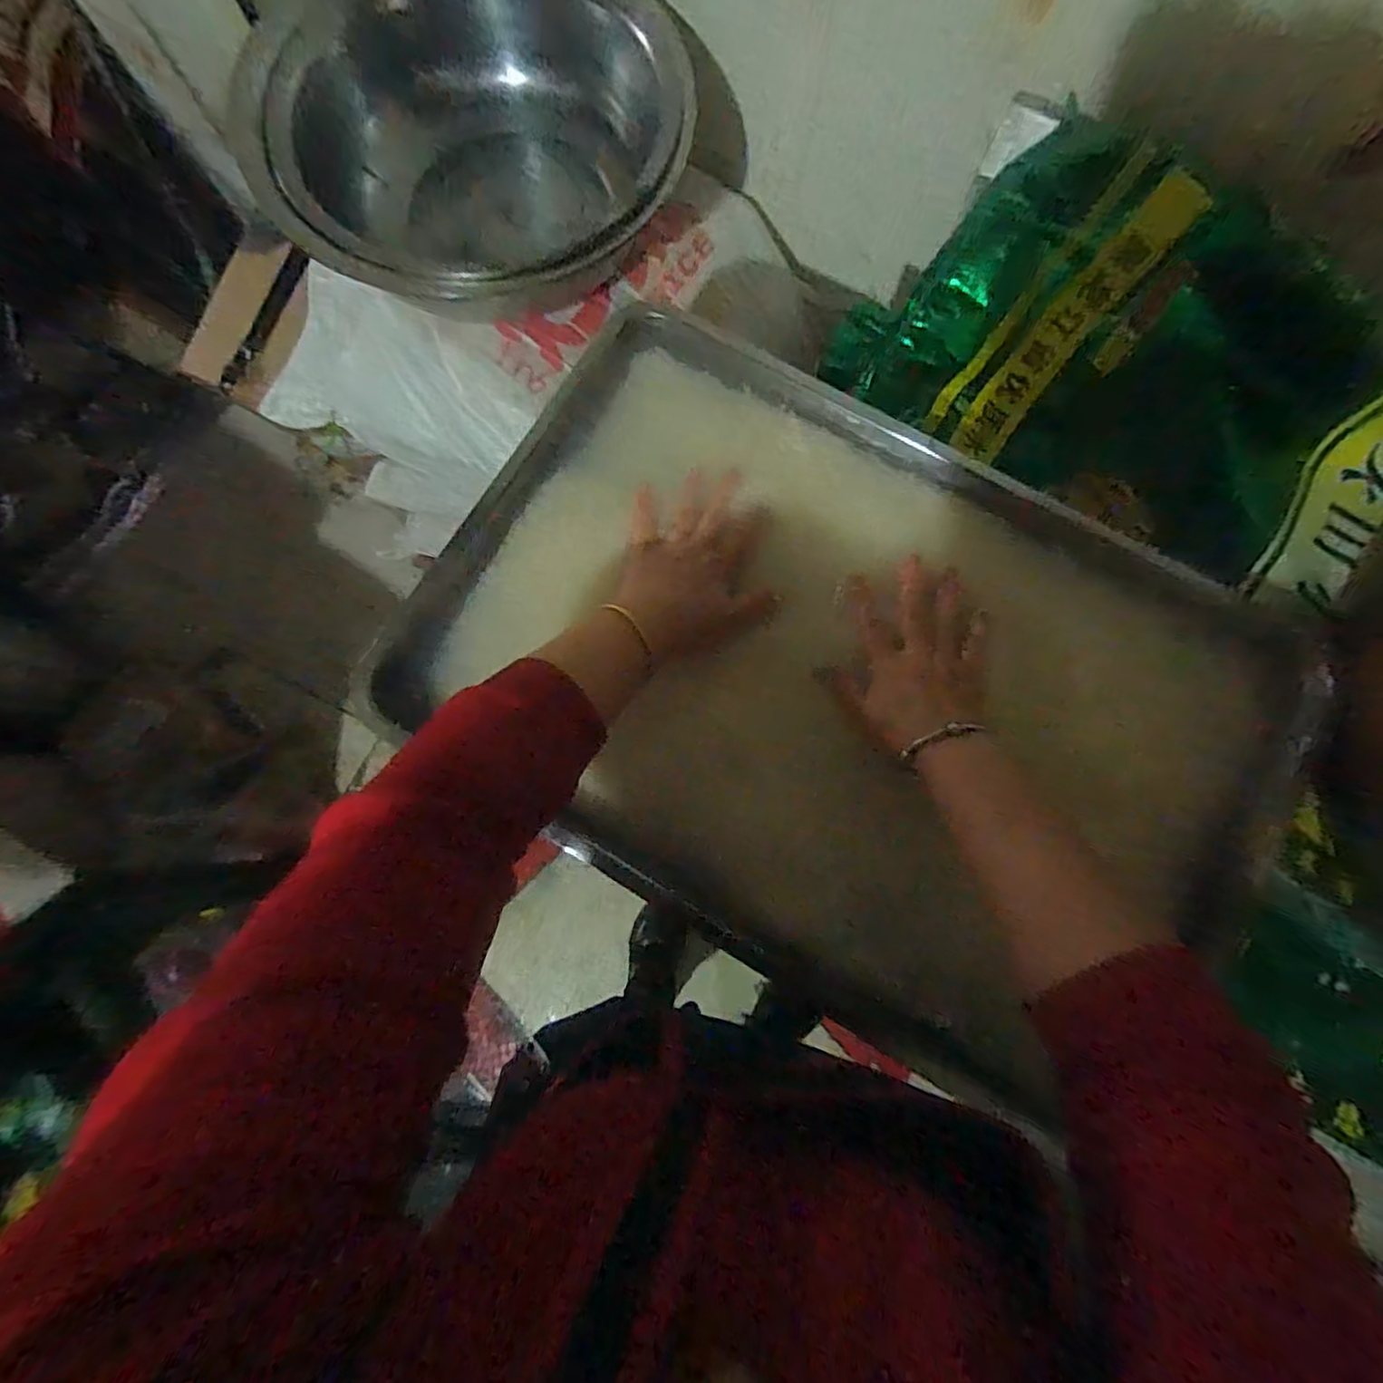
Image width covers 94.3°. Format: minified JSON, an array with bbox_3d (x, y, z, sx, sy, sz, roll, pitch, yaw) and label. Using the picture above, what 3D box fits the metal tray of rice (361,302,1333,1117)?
[{"bbox_3d":[0.101,-0.013,0.465,0.566,0.082,0.381,30,81,6],"label":"metal tray of rice"}]

